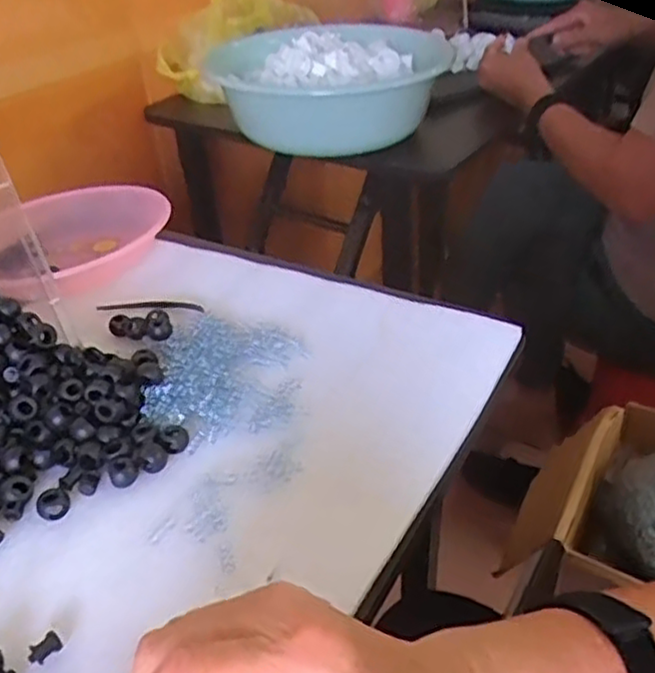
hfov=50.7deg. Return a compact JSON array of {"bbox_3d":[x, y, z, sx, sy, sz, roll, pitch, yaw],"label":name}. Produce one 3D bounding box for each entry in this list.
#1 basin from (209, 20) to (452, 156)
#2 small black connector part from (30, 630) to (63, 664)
[{"bbox_3d":[0.006,-0.310,0.861,0.266,0.113,0.247,-2,36,1],"label":"basin"},{"bbox_3d":[-0.131,0.144,0.320,0.010,0.005,0.014,28,46,35],"label":"small black connector part"}]

